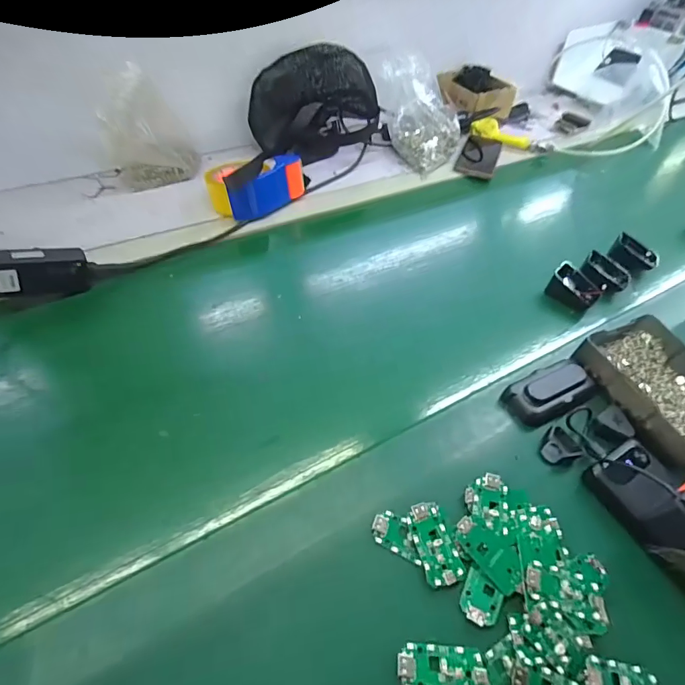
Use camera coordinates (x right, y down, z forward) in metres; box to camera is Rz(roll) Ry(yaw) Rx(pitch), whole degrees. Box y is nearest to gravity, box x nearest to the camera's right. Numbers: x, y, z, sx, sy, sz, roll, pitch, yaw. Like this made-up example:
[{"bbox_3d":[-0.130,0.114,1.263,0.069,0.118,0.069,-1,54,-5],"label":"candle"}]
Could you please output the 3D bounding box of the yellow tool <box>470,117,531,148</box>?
[{"bbox_3d":[0.353,-0.465,0.900,0.133,0.019,0.052,31,81,20],"label":"yellow tool"}]

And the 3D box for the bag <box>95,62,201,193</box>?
[{"bbox_3d":[-0.326,-0.353,0.691,0.149,0.164,0.095,-14,51,-18],"label":"bag"}]

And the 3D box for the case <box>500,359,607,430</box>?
[{"bbox_3d":[0.238,0.056,0.460,0.109,0.025,0.055,-21,54,-22],"label":"case"}]

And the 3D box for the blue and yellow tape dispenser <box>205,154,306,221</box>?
[{"bbox_3d":[-0.141,-0.270,0.672,0.162,0.071,0.098,-28,57,-27],"label":"blue and yellow tape dispenser"}]

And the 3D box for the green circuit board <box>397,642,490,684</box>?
[{"bbox_3d":[0.075,0.245,0.302,0.067,0.008,0.032,4,50,4],"label":"green circuit board"}]

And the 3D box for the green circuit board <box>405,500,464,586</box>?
[{"bbox_3d":[0.080,0.174,0.353,0.033,0.013,0.063,-10,50,-14],"label":"green circuit board"}]

